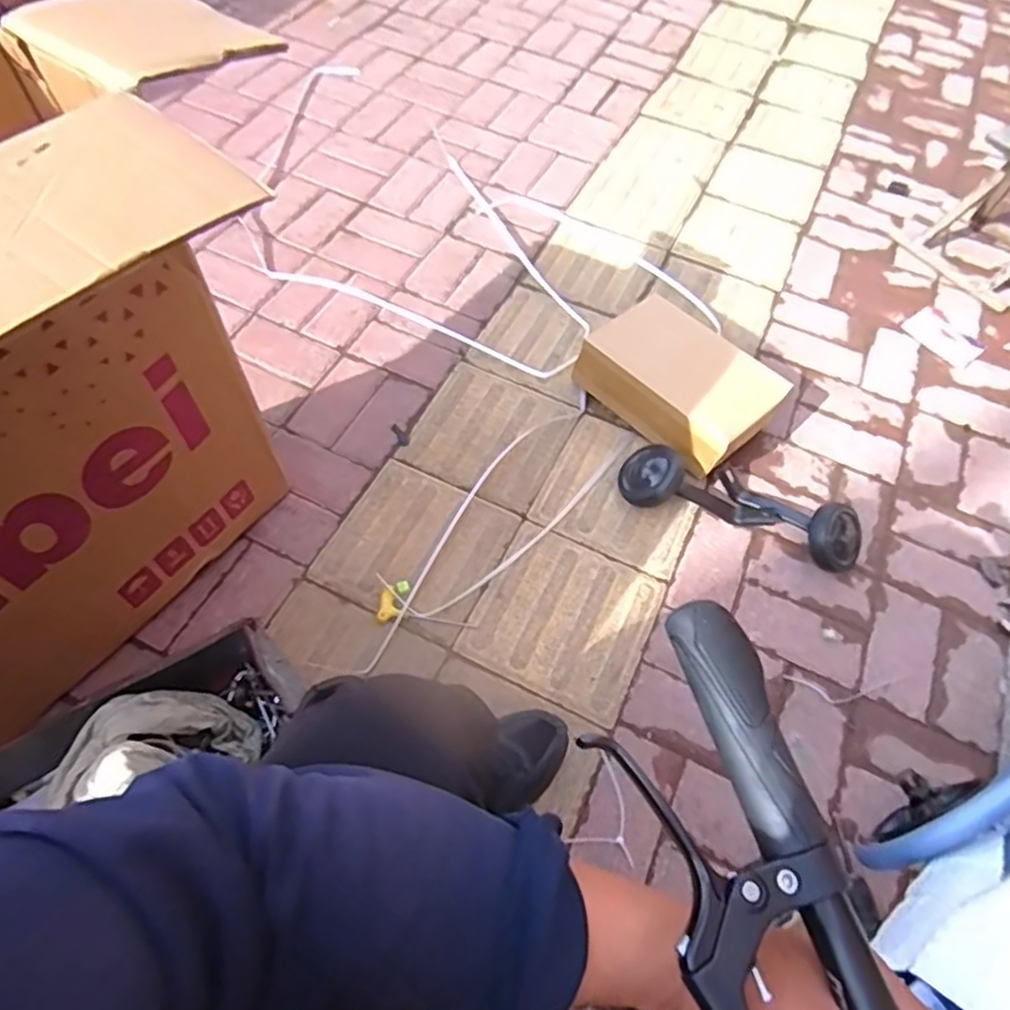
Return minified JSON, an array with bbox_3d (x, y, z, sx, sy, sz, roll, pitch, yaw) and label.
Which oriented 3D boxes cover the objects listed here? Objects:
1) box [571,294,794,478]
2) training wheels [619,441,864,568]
[{"bbox_3d":[0.301,-0.209,1.145,0.212,0.113,0.317,-38,70,-22],"label":"box"},{"bbox_3d":[0.379,-0.010,1.051,0.380,0.085,0.117,18,58,7],"label":"training wheels"}]

